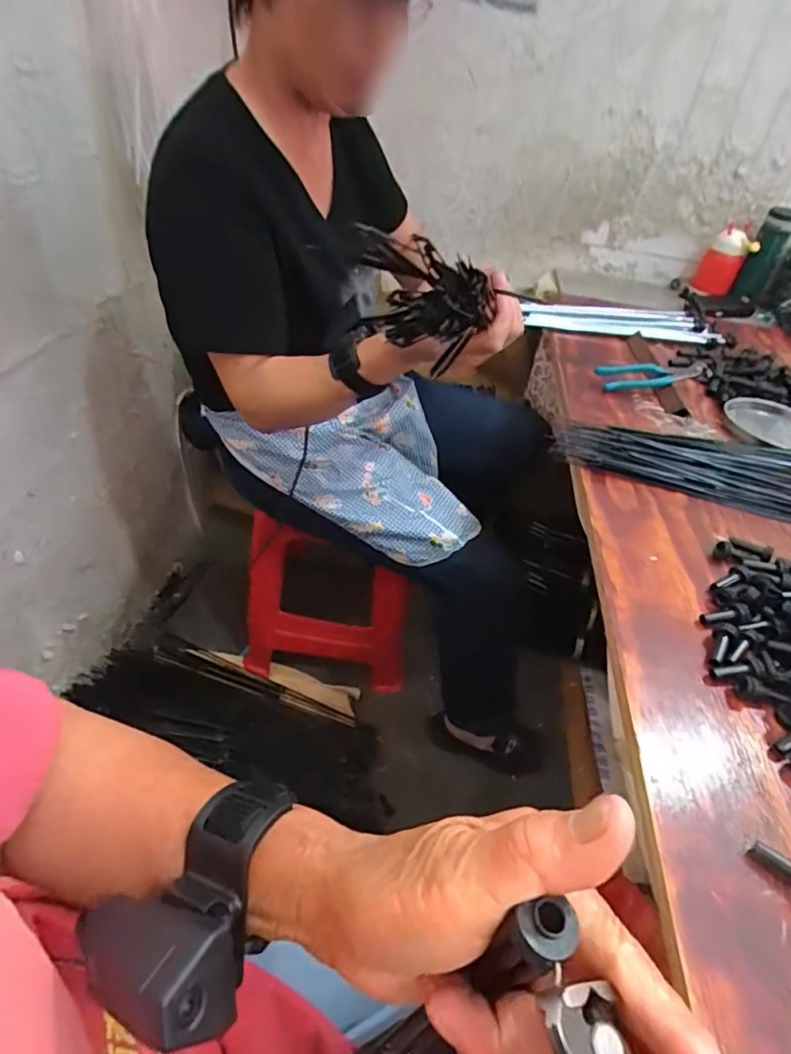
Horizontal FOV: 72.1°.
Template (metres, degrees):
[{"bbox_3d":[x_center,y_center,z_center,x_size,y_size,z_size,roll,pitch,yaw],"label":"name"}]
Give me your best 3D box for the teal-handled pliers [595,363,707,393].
[{"bbox_3d":[0.379,-0.229,0.805,0.159,0.027,0.050,-7,45,-14],"label":"teal-handled pliers"}]

